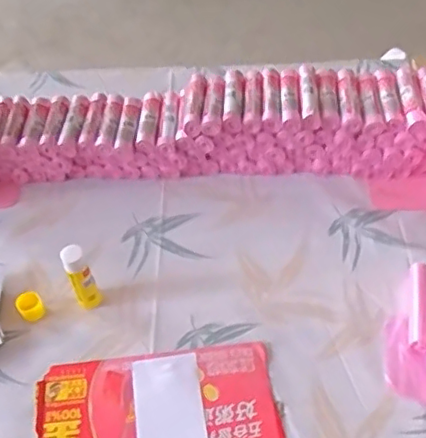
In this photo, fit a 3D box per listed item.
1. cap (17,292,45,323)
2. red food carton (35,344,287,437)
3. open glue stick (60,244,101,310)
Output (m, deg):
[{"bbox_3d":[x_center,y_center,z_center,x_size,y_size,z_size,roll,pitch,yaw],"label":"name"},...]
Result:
[{"bbox_3d":[-0.238,0.115,0.783,0.030,0.025,0.031,-2,50,3],"label":"cap"},{"bbox_3d":[-0.062,0.249,0.688,0.282,0.012,0.198,-5,50,-2],"label":"red food carton"},{"bbox_3d":[-0.167,0.076,0.763,0.030,0.106,0.025,-23,52,-15],"label":"open glue stick"}]

